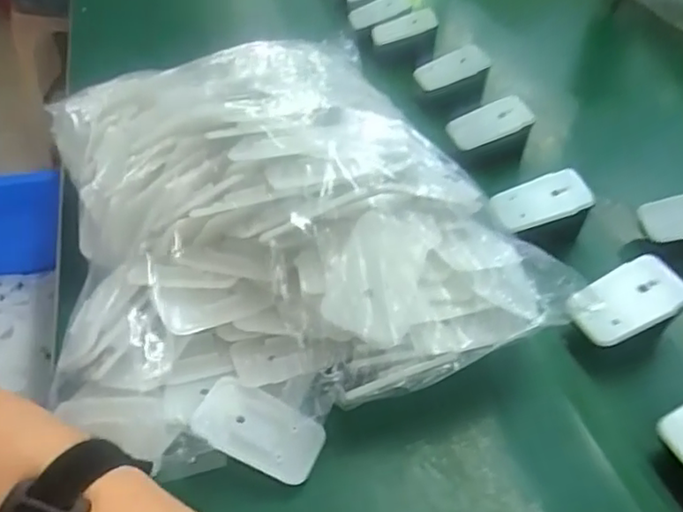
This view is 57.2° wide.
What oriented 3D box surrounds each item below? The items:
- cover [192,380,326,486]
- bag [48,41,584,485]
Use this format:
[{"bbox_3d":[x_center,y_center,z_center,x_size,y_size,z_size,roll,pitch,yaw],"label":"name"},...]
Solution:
[{"bbox_3d":[-0.046,0.096,0.346,0.072,0.006,0.038,27,51,9],"label":"cover"},{"bbox_3d":[-0.055,-0.022,0.409,0.277,0.114,0.296,-18,48,-18],"label":"bag"}]

